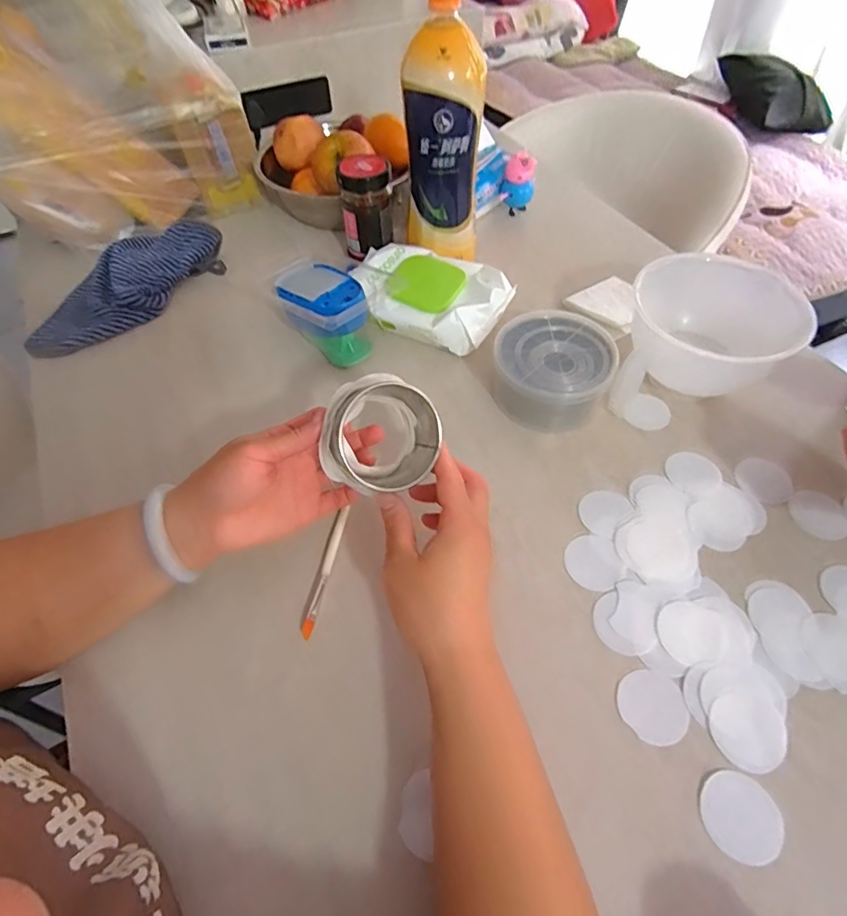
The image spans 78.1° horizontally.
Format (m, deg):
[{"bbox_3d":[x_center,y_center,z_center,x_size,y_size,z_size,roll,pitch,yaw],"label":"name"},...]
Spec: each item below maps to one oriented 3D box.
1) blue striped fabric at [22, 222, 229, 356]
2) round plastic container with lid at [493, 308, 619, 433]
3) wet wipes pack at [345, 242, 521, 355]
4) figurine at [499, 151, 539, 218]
[{"bbox_3d":[-0.368,-0.216,0.640,0.245,0.038,0.124,-36,60,-21],"label":"blue striped fabric"},{"bbox_3d":[0.131,-0.089,0.532,0.111,0.056,0.115,-1,54,1],"label":"round plastic container with lid"},{"bbox_3d":[0.003,-0.183,0.604,0.171,0.055,0.129,25,59,19],"label":"wet wipes pack"},{"bbox_3d":[0.132,-0.379,0.725,0.043,0.074,0.032,12,56,10],"label":"figurine"}]

